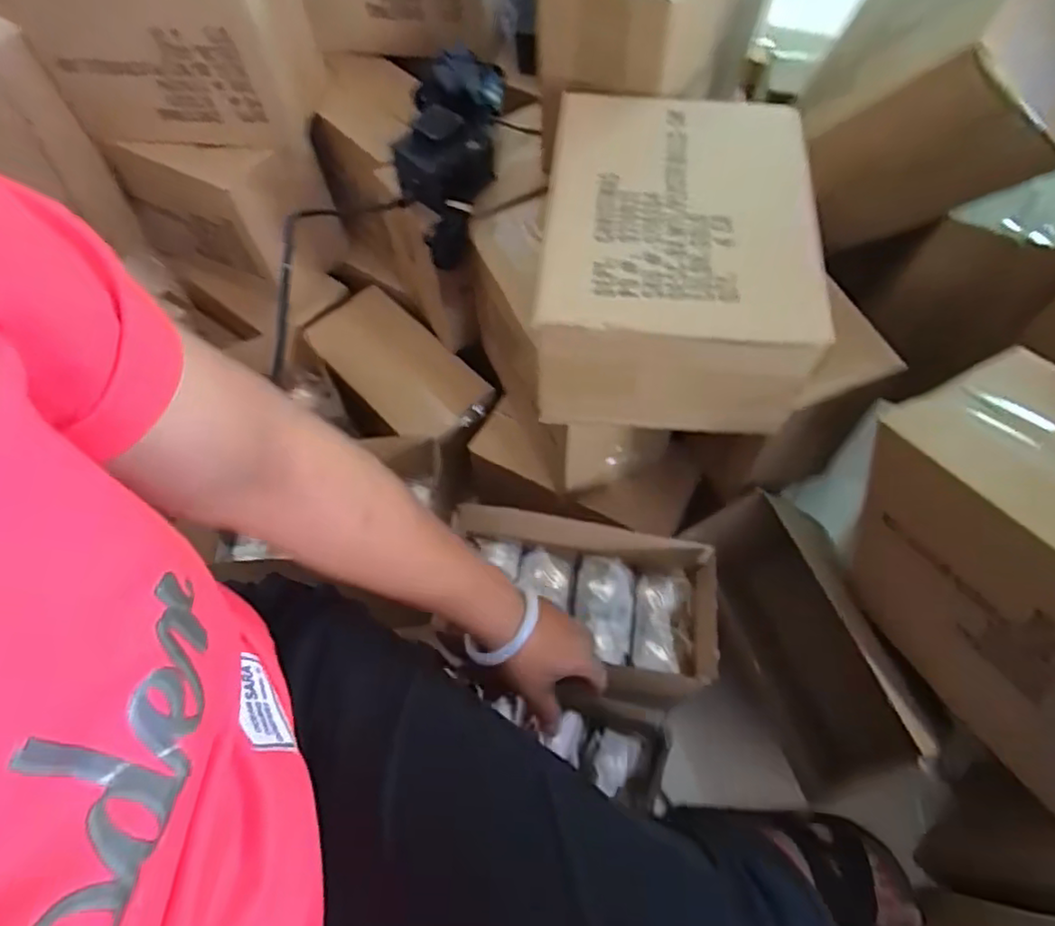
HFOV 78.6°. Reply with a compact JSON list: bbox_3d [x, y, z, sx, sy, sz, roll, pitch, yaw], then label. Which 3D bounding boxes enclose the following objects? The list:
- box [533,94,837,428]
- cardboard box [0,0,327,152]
[{"bbox_3d":[0.104,-0.152,0.491,0.171,0.115,0.231,3,61,2],"label":"box"},{"bbox_3d":[-0.348,-0.427,0.625,0.254,0.174,0.126,5,61,4],"label":"cardboard box"}]

